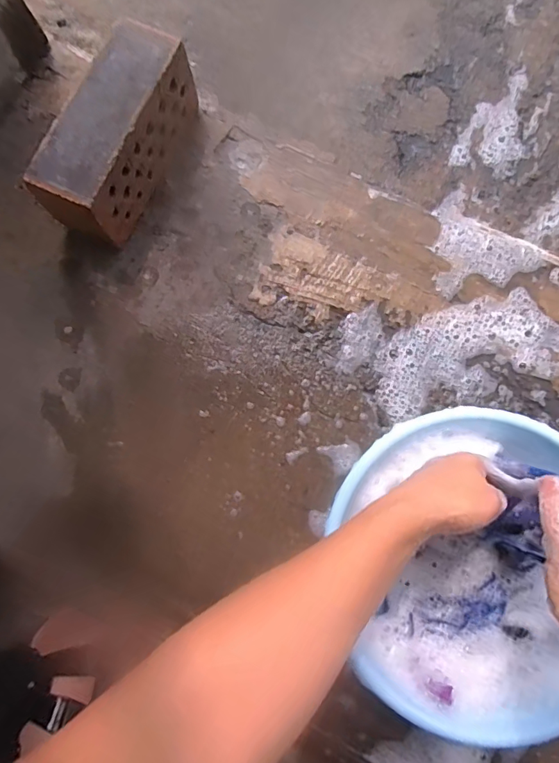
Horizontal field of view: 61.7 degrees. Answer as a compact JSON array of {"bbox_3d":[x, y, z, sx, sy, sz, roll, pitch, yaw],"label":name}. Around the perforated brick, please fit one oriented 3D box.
[{"bbox_3d":[-0.189,-0.282,0.559,0.089,0.113,0.237,27,80,6],"label":"perforated brick"}]

